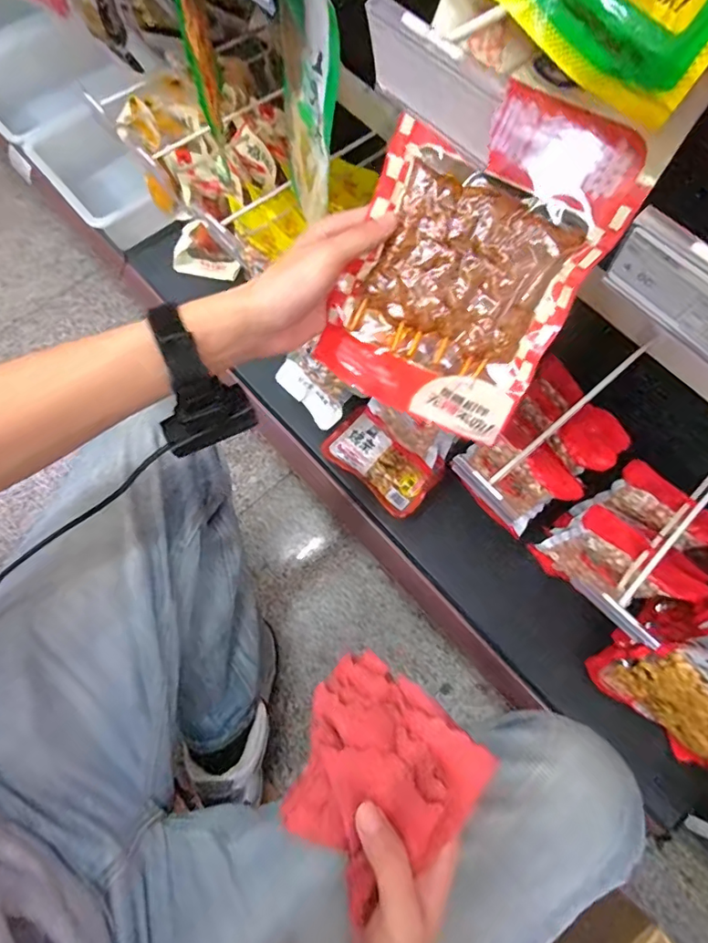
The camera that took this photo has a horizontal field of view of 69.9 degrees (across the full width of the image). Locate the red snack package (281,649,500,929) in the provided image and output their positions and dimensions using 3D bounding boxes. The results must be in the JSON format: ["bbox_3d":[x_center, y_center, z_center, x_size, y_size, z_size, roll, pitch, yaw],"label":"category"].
[{"bbox_3d":[0.013,0.187,0.309,0.110,0.039,0.113,34,73,9],"label":"red snack package"}]

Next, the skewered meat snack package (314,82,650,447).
[{"bbox_3d":[0.076,-0.139,0.355,0.152,0.015,0.213,29,114,7],"label":"skewered meat snack package"}]

